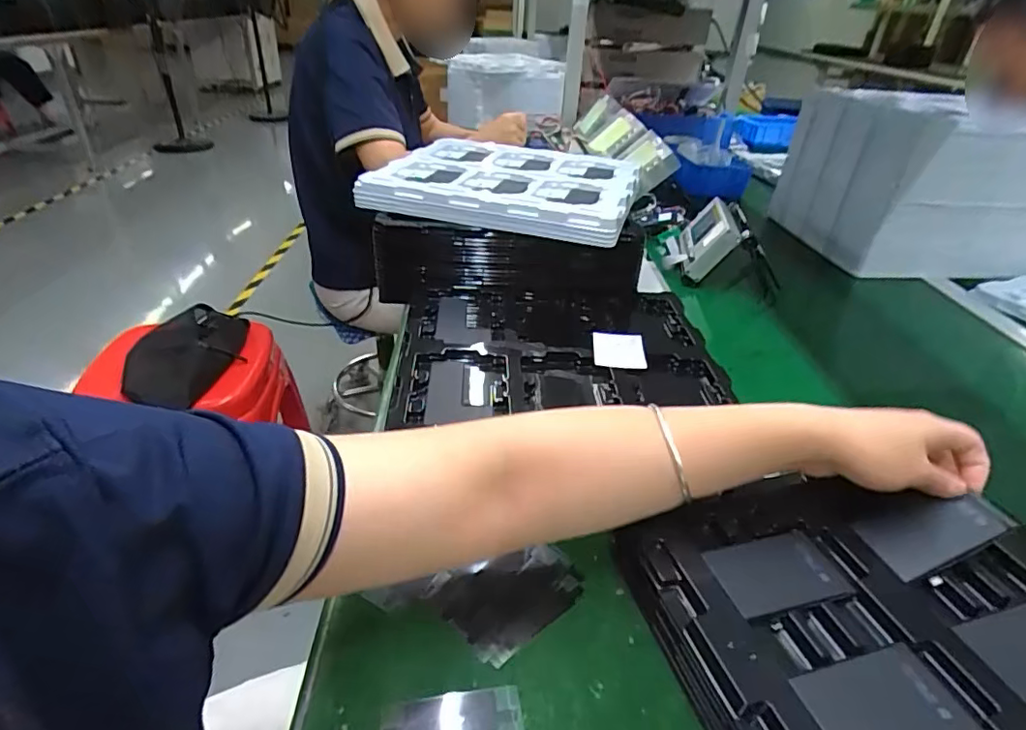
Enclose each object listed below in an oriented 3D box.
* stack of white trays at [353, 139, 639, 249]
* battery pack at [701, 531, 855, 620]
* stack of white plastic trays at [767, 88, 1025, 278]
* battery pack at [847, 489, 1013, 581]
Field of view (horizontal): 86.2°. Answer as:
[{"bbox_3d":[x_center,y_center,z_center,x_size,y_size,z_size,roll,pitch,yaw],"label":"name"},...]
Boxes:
[{"bbox_3d":[-0.001,-0.256,0.768,0.331,0.041,0.294,9,35,9],"label":"stack of white trays"},{"bbox_3d":[0.164,0.128,0.340,0.079,0.004,0.047,-9,36,-16],"label":"battery pack"},{"bbox_3d":[0.657,-0.303,0.894,0.327,0.206,0.292,0,34,-4],"label":"stack of white plastic trays"},{"bbox_3d":[0.276,0.106,0.362,0.081,0.007,0.047,-27,36,0],"label":"battery pack"}]

